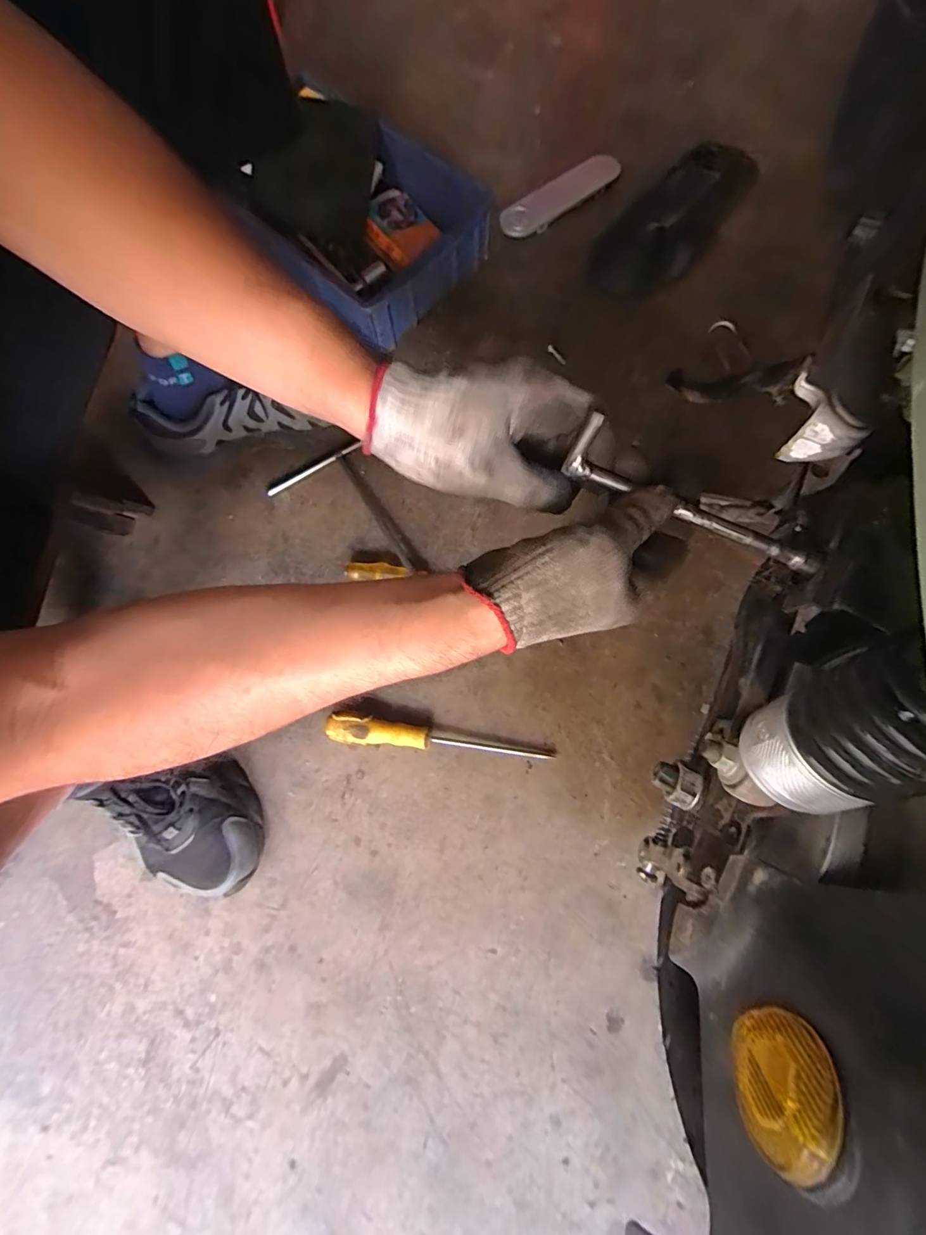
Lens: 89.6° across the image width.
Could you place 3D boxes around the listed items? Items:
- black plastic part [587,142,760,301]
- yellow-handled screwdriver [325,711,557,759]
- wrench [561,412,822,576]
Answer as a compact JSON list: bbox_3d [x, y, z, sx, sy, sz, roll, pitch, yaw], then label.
[{"bbox_3d":[0.305,-0.556,0.649,0.121,0.055,0.292,42,81,10],"label":"black plastic part"},{"bbox_3d":[-0.025,0.131,0.501,0.237,0.031,0.031,7,77,3],"label":"yellow-handled screwdriver"},{"bbox_3d":[0.129,-0.063,0.259,0.147,0.031,0.014,28,78,3],"label":"wrench"}]

